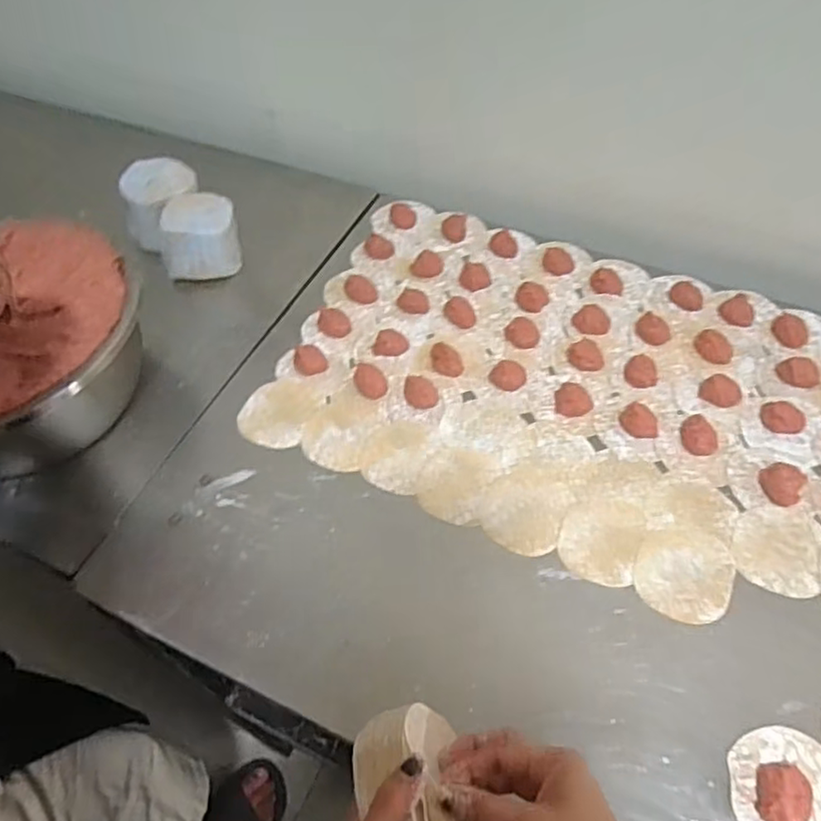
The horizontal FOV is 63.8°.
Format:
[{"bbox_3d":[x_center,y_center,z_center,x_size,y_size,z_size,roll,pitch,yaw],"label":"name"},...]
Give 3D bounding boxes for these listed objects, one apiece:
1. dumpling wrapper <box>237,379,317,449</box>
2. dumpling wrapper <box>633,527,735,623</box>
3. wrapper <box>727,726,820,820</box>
[{"bbox_3d":[-0.138,0.000,0.679,0.070,0.004,0.082,12,57,11],"label":"dumpling wrapper"},{"bbox_3d":[0.237,0.139,0.570,0.079,0.004,0.086,-1,55,2],"label":"dumpling wrapper"},{"bbox_3d":[0.267,0.267,0.468,0.072,0.016,0.081,24,60,18],"label":"wrapper"}]

